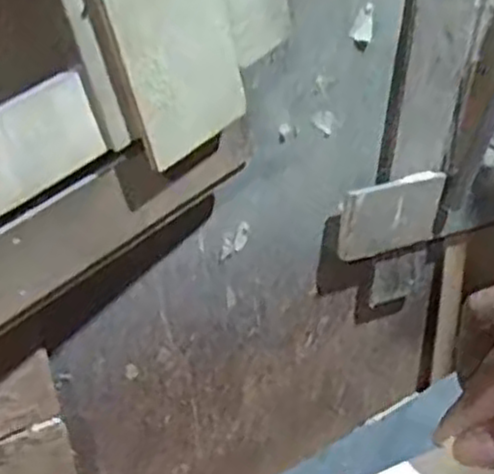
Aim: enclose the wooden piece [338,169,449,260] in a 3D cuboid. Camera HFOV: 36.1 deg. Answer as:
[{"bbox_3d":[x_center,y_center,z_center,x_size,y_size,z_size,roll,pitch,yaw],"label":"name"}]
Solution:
[{"bbox_3d":[0.199,-0.030,1.033,0.170,0.096,0.019,-16,33,-25],"label":"wooden piece"}]

